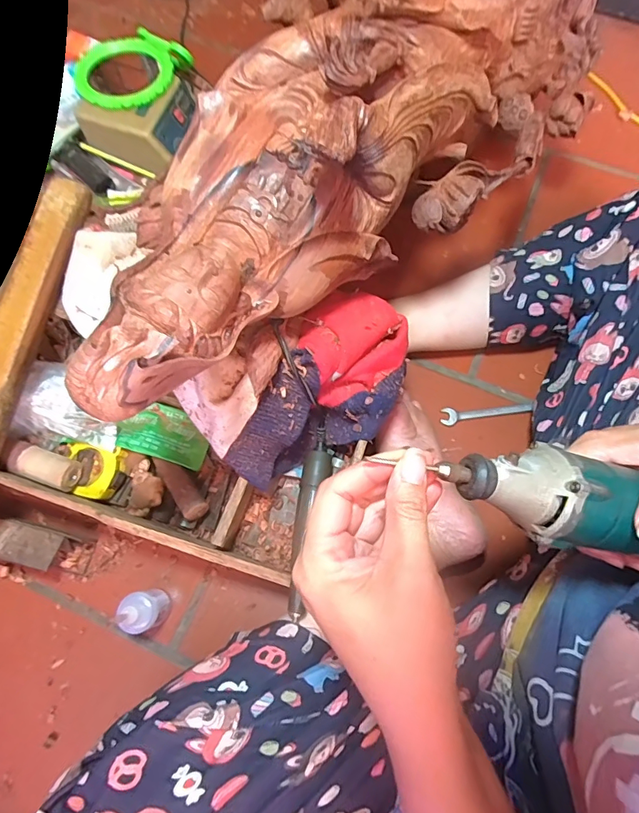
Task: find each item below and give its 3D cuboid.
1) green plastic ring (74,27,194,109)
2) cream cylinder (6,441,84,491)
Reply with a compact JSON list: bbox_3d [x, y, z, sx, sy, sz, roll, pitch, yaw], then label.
[{"bbox_3d":[-0.248,-0.453,0.598,0.150,0.031,0.128,-14,72,-6],"label":"green plastic ring"},{"bbox_3d":[-0.260,0.056,0.416,0.063,0.022,0.029,19,71,5],"label":"cream cylinder"}]

